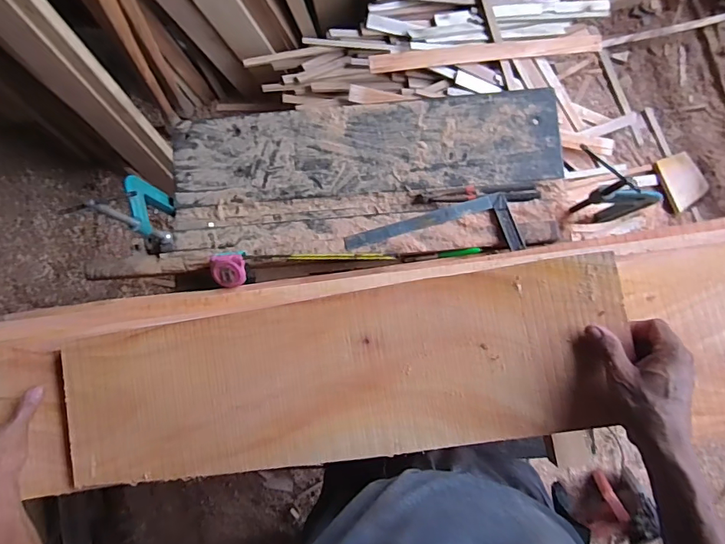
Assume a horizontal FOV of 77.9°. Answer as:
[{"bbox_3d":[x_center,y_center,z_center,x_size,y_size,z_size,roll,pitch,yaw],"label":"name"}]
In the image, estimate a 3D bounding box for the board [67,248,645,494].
[{"bbox_3d":[-0.053,0.130,0.534,0.675,0.014,0.186,-12,84,10],"label":"board"}]

